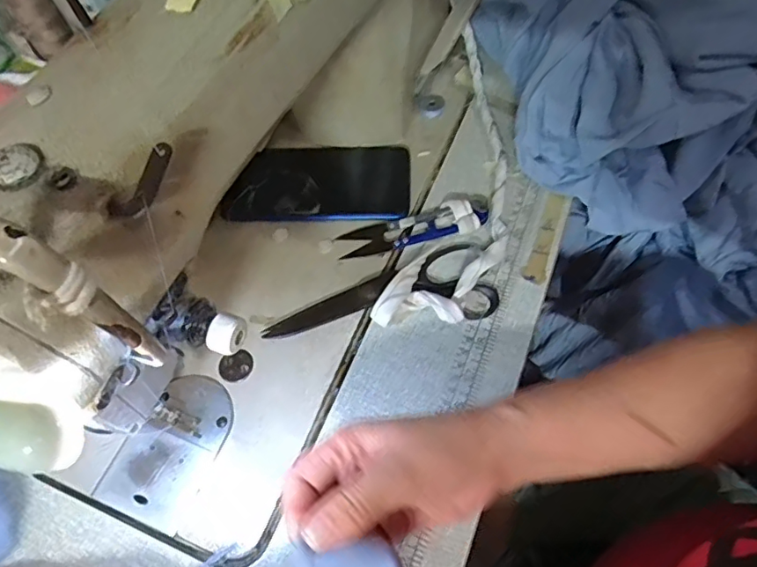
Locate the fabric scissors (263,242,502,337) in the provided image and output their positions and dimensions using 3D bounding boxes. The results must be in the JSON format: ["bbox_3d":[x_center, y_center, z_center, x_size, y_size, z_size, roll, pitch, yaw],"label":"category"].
[{"bbox_3d":[0.003,0.017,0.391,0.166,0.023,0.065,-21,61,-9],"label":"fabric scissors"}]

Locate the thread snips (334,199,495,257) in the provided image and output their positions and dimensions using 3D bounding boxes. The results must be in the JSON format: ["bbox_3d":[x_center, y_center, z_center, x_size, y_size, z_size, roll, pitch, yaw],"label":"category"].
[{"bbox_3d":[0.027,-0.045,0.427,0.115,0.017,0.029,-10,60,-3],"label":"thread snips"}]

